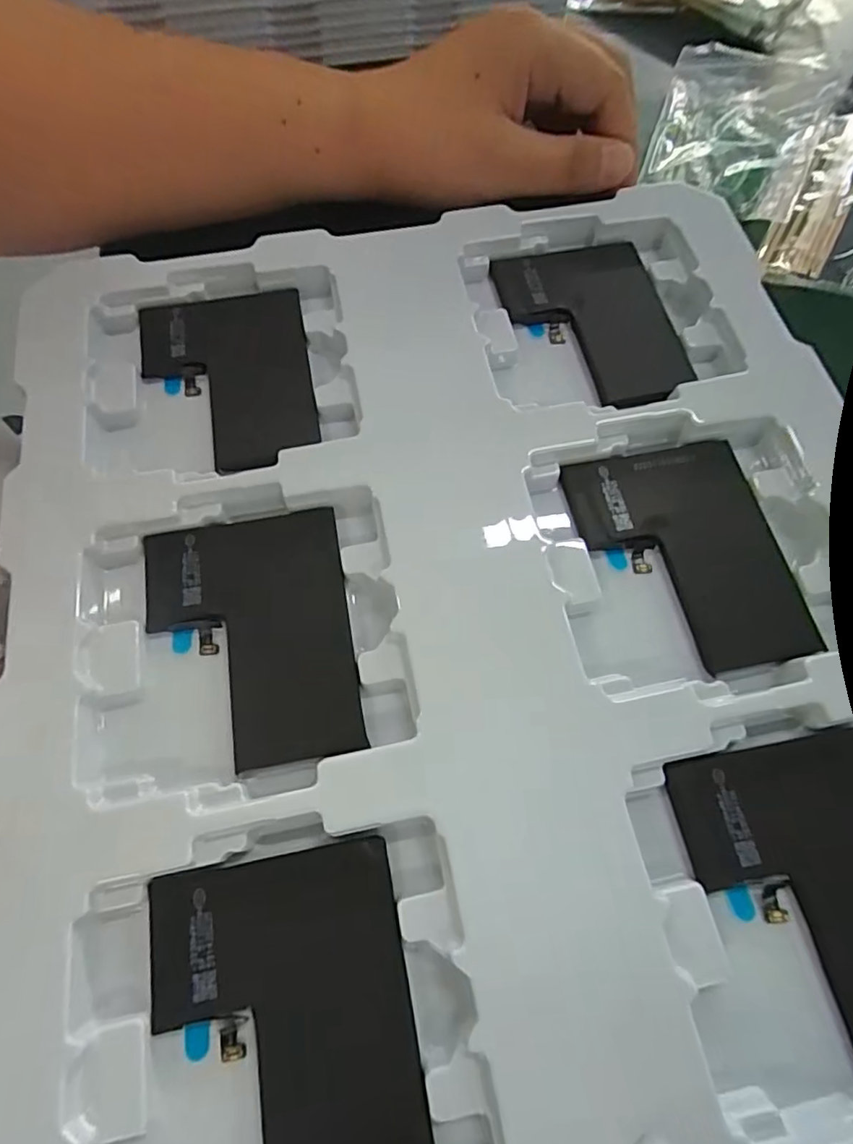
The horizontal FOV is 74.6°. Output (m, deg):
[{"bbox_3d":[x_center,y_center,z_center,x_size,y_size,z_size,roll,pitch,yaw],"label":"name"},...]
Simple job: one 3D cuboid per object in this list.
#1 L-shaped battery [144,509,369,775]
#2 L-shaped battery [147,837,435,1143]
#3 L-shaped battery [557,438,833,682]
[{"bbox_3d":[-0.054,0.020,0.170,0.060,0.006,0.077,-10,69,-4],"label":"L-shaped battery"},{"bbox_3d":[-0.033,0.110,0.133,0.060,0.005,0.077,-10,68,-7],"label":"L-shaped battery"},{"bbox_3d":[0.084,-0.005,0.182,0.059,0.005,0.078,-14,75,-5],"label":"L-shaped battery"}]

